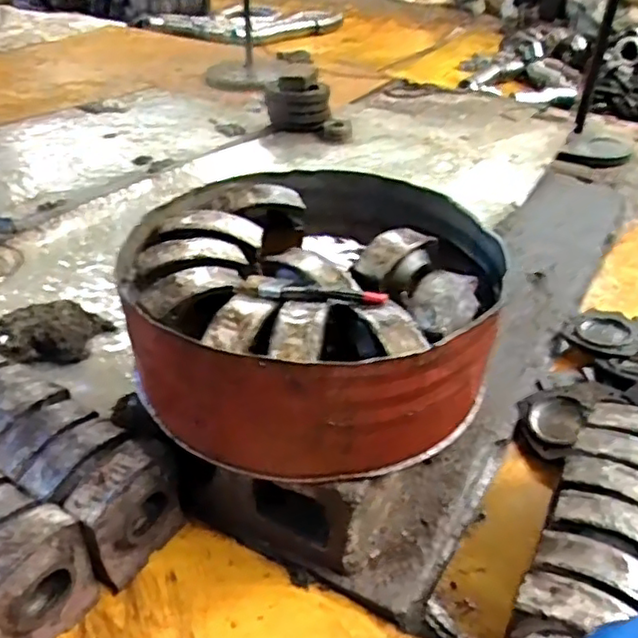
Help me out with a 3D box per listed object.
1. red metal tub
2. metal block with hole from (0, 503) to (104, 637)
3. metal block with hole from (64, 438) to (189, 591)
[{"bbox_3d":[-0.009,-0.030,0.992,0.511,0.183,0.505,1,35,-1],"label":"red metal tub"},{"bbox_3d":[-0.369,0.339,0.832,0.083,0.159,0.149,22,41,23],"label":"metal block with hole"},{"bbox_3d":[-0.271,0.273,0.932,0.085,0.169,0.144,28,44,29],"label":"metal block with hole"}]

